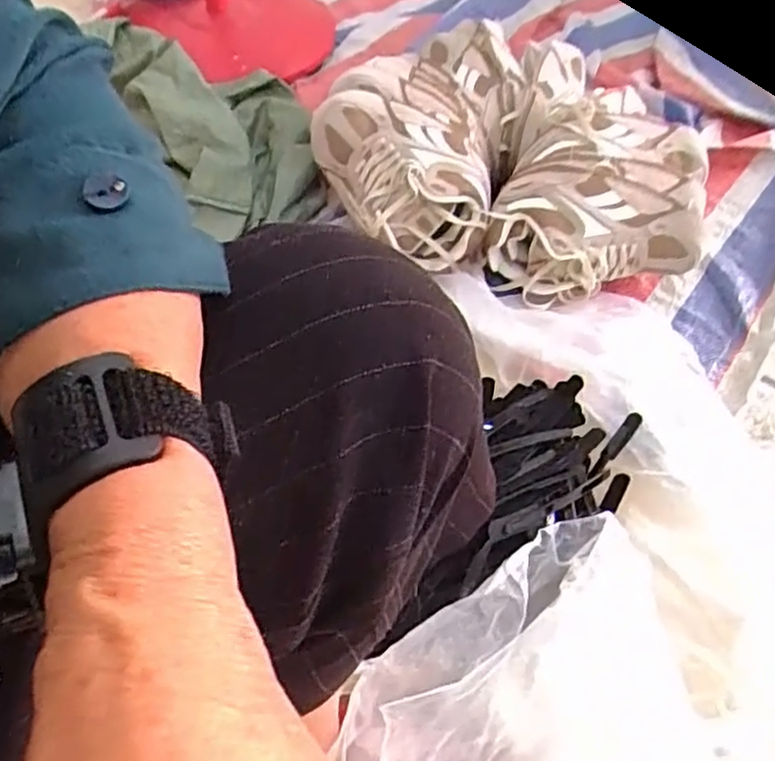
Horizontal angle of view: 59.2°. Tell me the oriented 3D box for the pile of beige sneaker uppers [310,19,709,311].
[{"bbox_3d":[0.174,-0.280,0.892,0.465,0.174,0.389,21,55,14],"label":"pile of beige sneaker uppers"}]

